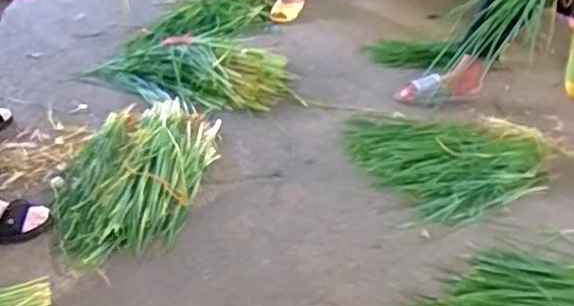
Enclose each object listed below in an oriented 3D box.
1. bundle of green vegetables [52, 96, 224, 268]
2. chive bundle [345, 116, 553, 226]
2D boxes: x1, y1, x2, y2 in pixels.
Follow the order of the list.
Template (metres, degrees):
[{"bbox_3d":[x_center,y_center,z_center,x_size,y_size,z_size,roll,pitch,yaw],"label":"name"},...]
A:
[{"bbox_3d":[-0.354,0.043,1.398,0.322,0.089,0.545,8,34,10],"label":"bundle of green vegetables"},{"bbox_3d":[0.417,-0.009,1.540,0.477,0.044,0.457,-11,36,-18],"label":"chive bundle"}]

